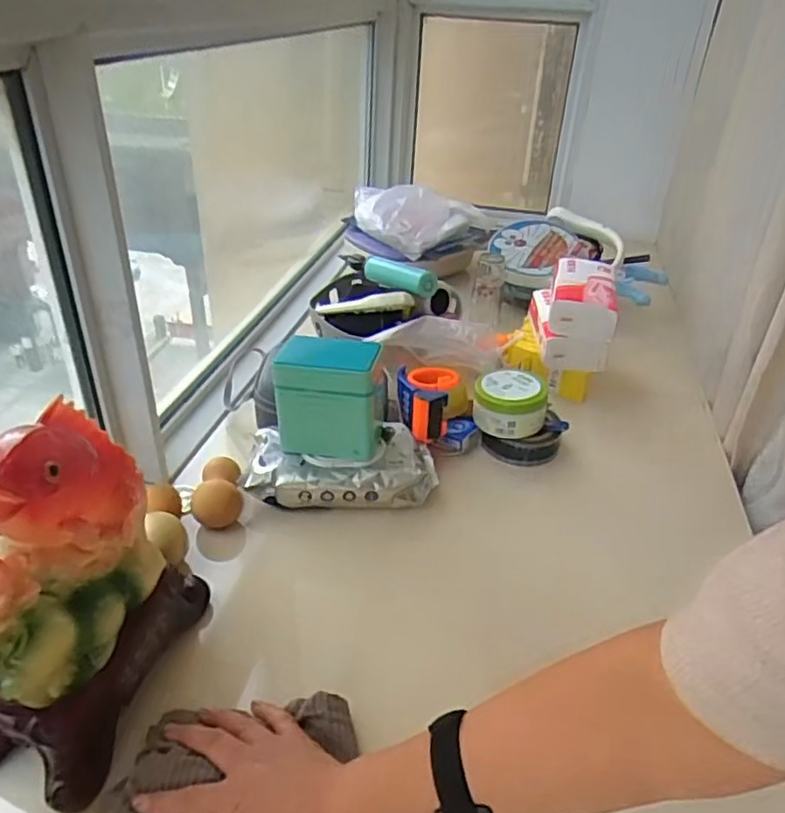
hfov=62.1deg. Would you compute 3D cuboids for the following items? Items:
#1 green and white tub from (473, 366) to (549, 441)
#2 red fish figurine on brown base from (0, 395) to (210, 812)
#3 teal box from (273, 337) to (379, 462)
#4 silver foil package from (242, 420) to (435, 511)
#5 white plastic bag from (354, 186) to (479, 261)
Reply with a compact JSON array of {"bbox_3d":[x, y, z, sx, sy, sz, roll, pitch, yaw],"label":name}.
[{"bbox_3d":[0.156,-0.003,0.858,0.095,0.063,0.084,11,33,12],"label":"green and white tub"},{"bbox_3d":[-0.251,0.133,0.505,0.110,0.237,0.208,9,33,9],"label":"red fish figurine on brown base"},{"bbox_3d":[-0.072,-0.014,0.774,0.117,0.125,0.088,6,33,4],"label":"teal box"},{"bbox_3d":[-0.061,0.071,0.792,0.221,0.054,0.118,-1,33,-6],"label":"silver foil package"},{"bbox_3d":[0.050,-0.391,1.355,0.234,0.078,0.212,-3,33,-10],"label":"white plastic bag"}]

